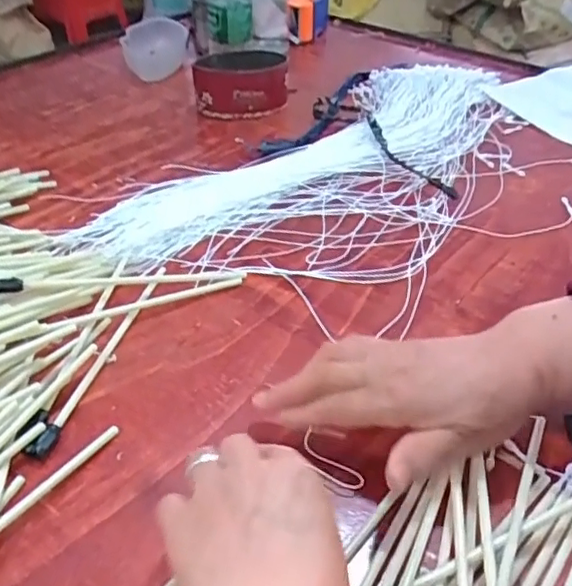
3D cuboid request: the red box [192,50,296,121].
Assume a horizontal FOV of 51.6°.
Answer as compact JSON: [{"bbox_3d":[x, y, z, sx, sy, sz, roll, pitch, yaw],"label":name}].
[{"bbox_3d":[-0.060,-0.281,0.785,0.121,0.057,0.107,-6,41,-8],"label":"red box"}]

